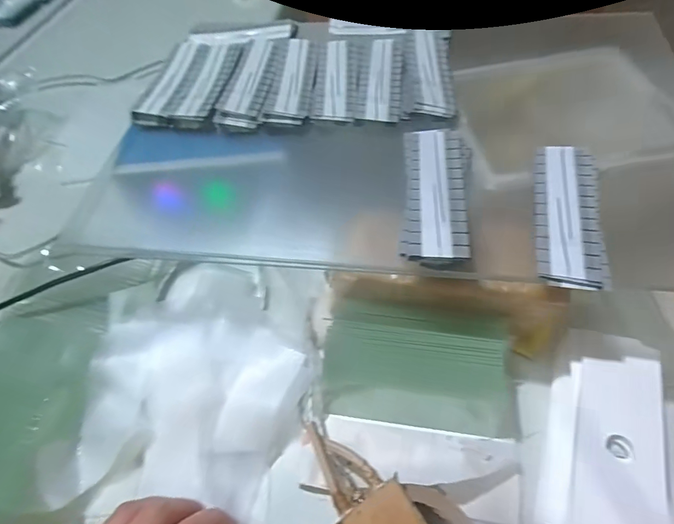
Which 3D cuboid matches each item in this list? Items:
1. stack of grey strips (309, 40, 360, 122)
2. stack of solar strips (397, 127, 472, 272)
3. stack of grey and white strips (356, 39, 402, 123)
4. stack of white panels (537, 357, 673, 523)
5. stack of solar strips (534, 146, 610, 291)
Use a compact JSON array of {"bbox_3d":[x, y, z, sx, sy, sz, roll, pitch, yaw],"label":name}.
[{"bbox_3d":[0.000,-0.180,0.387,0.041,0.007,0.123,2,56,6],"label":"stack of grey strips"},{"bbox_3d":[0.075,-0.054,0.298,0.047,0.011,0.124,4,57,7],"label":"stack of solar strips"},{"bbox_3d":[0.042,-0.178,0.382,0.040,0.009,0.125,2,56,6],"label":"stack of grey and white strips"},{"bbox_3d":[0.187,0.135,0.277,0.066,0.041,0.156,13,58,13],"label":"stack of white panels"},{"bbox_3d":[0.166,-0.038,0.286,0.043,0.005,0.125,6,59,16],"label":"stack of solar strips"}]

